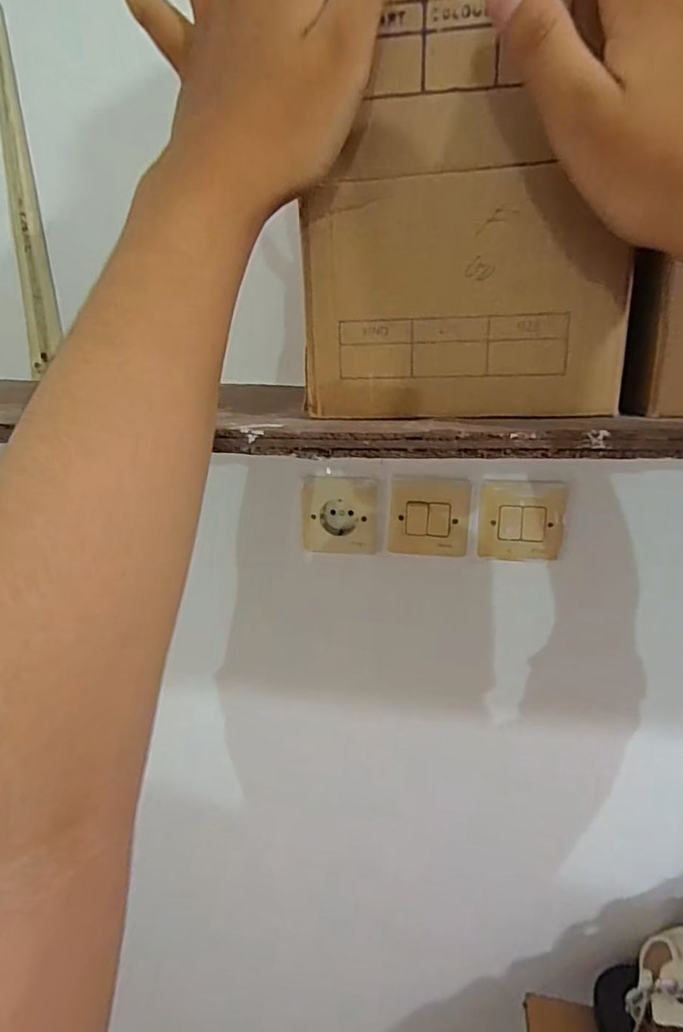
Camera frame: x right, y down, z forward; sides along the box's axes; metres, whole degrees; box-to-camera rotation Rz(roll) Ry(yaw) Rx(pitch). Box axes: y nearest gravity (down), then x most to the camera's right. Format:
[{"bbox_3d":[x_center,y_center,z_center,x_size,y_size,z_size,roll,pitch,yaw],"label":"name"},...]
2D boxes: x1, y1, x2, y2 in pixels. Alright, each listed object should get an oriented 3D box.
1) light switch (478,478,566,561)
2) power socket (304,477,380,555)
[{"bbox_3d":[0.174,0.004,0.534,0.078,0.076,0.010,2,18,9],"label":"light switch"},{"bbox_3d":[0.001,-0.002,0.575,0.079,0.081,0.018,2,18,10],"label":"power socket"}]

